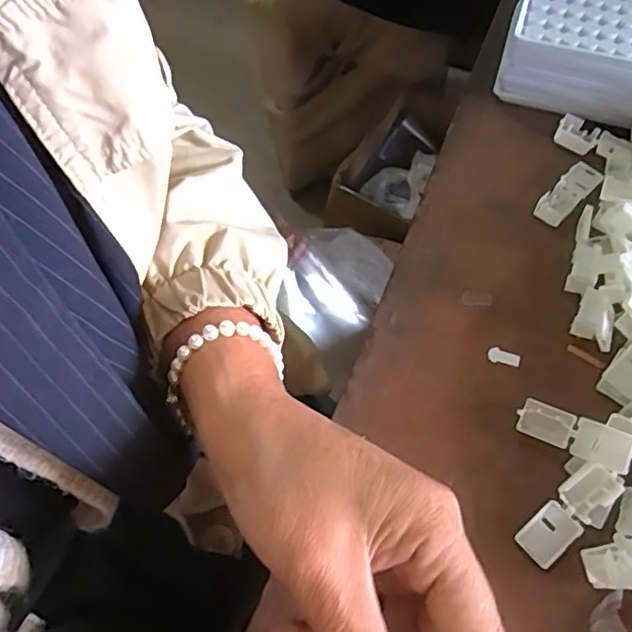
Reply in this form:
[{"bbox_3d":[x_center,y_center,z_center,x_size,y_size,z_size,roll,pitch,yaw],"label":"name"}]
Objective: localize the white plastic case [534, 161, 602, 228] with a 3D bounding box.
[{"bbox_3d":[0.162,-0.080,0.388,0.055,0.008,0.018,-41,69,-20],"label":"white plastic case"}]

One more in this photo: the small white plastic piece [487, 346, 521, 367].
[{"bbox_3d":[0.106,0.023,0.338,0.017,0.004,0.010,27,65,14],"label":"small white plastic piece"}]

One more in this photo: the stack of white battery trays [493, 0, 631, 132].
[{"bbox_3d":[0.199,-0.186,0.414,0.130,0.045,0.096,18,62,11],"label":"stack of white battery trays"}]

